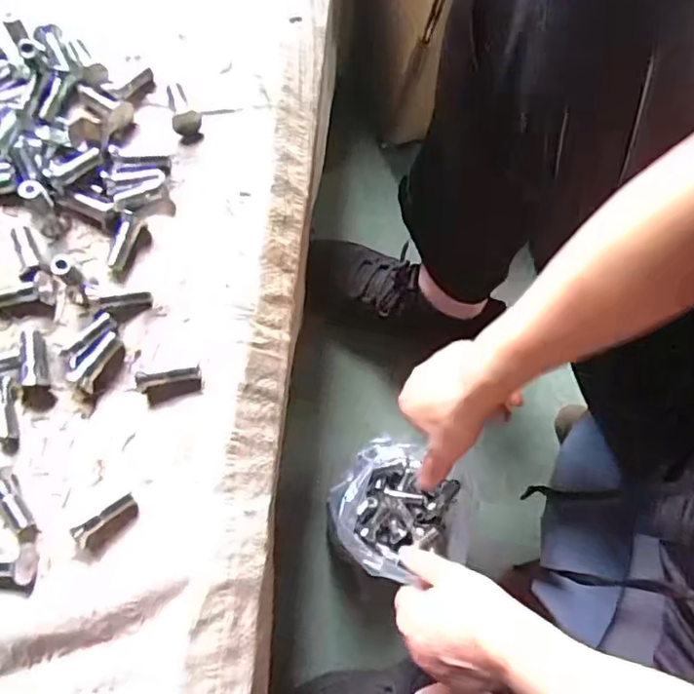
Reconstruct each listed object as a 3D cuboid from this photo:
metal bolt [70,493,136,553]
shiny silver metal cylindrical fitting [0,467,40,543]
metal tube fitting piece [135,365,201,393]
[{"bbox_3d":[-0.128,0.094,0.322,0.034,0.014,0.016,-35,77,-11],"label":"metal bolt"},{"bbox_3d":[-0.180,0.086,0.326,0.013,0.011,0.041,-28,90,-10],"label":"shiny silver metal cylindrical fitting"},{"bbox_3d":[-0.102,0.018,0.348,0.035,0.011,0.010,-9,73,-4],"label":"metal tube fitting piece"}]

